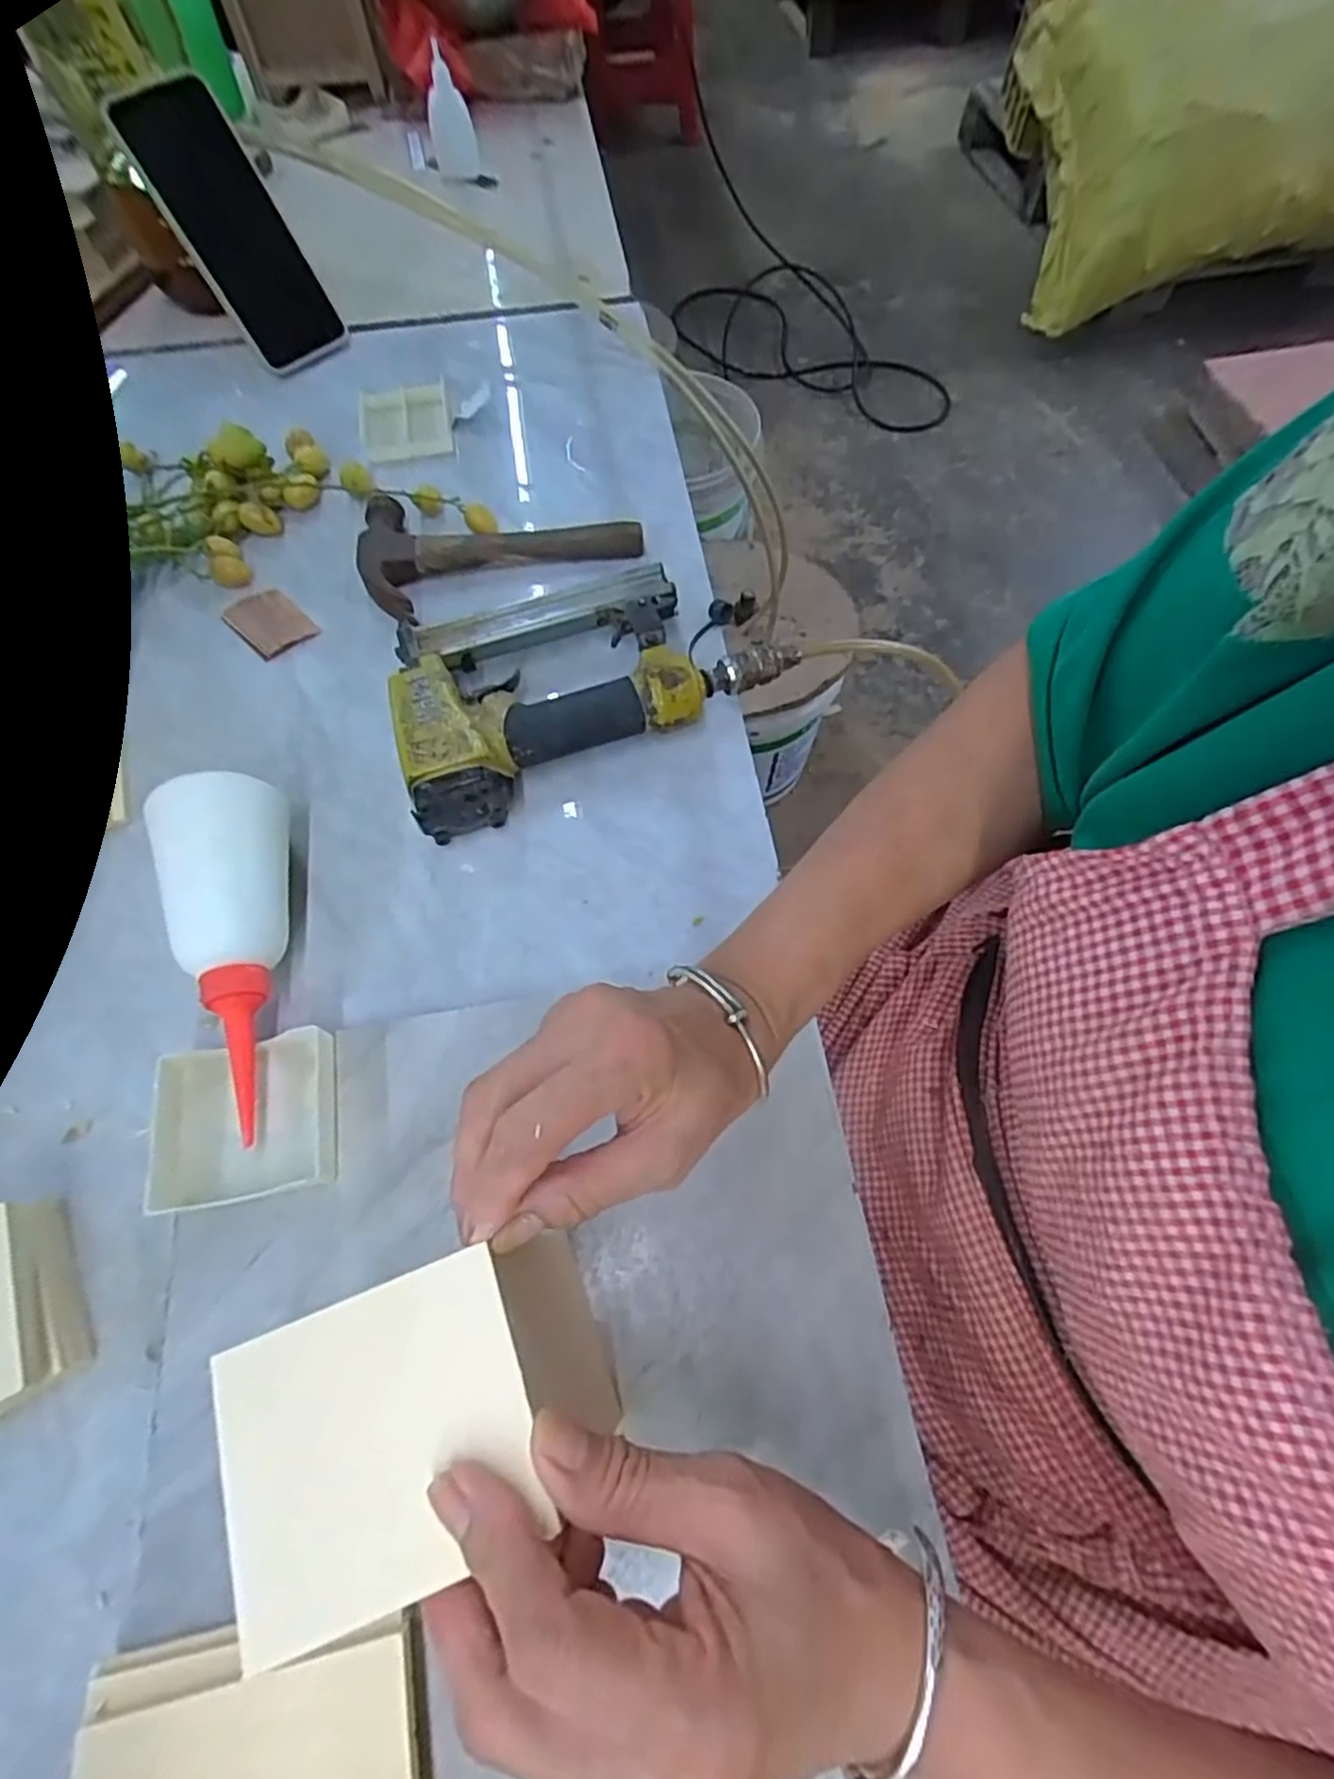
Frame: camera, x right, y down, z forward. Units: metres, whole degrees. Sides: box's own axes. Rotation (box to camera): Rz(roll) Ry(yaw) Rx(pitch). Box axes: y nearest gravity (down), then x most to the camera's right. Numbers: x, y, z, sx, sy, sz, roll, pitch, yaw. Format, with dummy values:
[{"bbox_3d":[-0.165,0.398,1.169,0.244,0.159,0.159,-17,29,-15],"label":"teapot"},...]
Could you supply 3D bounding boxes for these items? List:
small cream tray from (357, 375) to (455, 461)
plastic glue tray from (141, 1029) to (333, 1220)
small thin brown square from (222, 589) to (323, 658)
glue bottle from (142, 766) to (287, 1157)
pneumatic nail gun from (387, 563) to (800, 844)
[{"bbox_3d":[-0.204,-0.365,0.567,0.069,0.010,0.084,-12,66,-4],"label":"small cream tray"},{"bbox_3d":[-0.195,0.106,0.341,0.075,0.022,0.071,-11,65,-4],"label":"plastic glue tray"},{"bbox_3d":[-0.266,-0.180,0.487,0.060,0.004,0.040,41,72,18],"label":"small thin brown square"},{"bbox_3d":[-0.218,0.028,0.359,0.059,0.059,0.177,-6,65,-2],"label":"glue bottle"},{"bbox_3d":[-0.059,-0.131,0.437,0.223,0.049,0.135,-27,68,-11],"label":"pneumatic nail gun"}]

